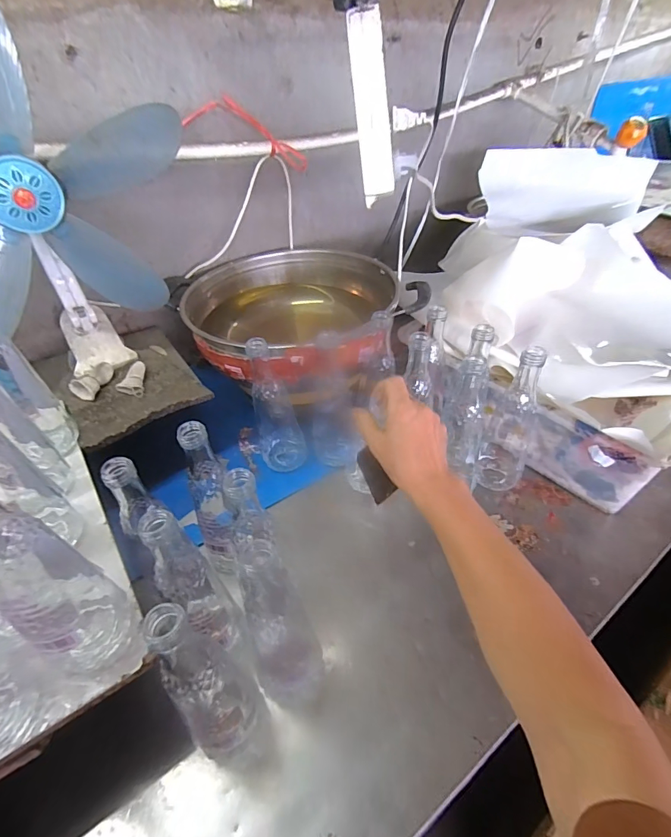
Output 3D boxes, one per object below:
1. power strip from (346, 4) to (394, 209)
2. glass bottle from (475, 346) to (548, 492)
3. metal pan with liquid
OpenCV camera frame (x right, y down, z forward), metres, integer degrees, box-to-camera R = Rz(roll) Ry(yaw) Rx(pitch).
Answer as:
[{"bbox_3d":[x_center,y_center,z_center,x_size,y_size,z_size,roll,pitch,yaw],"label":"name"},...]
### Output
[{"bbox_3d":[0.041,-0.337,0.463,0.032,0.175,0.021,-14,23,-15],"label":"power strip"},{"bbox_3d":[0.236,0.004,0.555,0.071,0.203,0.076,27,50,24],"label":"glass bottle"},{"bbox_3d":[-0.076,-0.170,0.688,0.358,0.102,0.318,34,54,29],"label":"metal pan with liquid"}]

